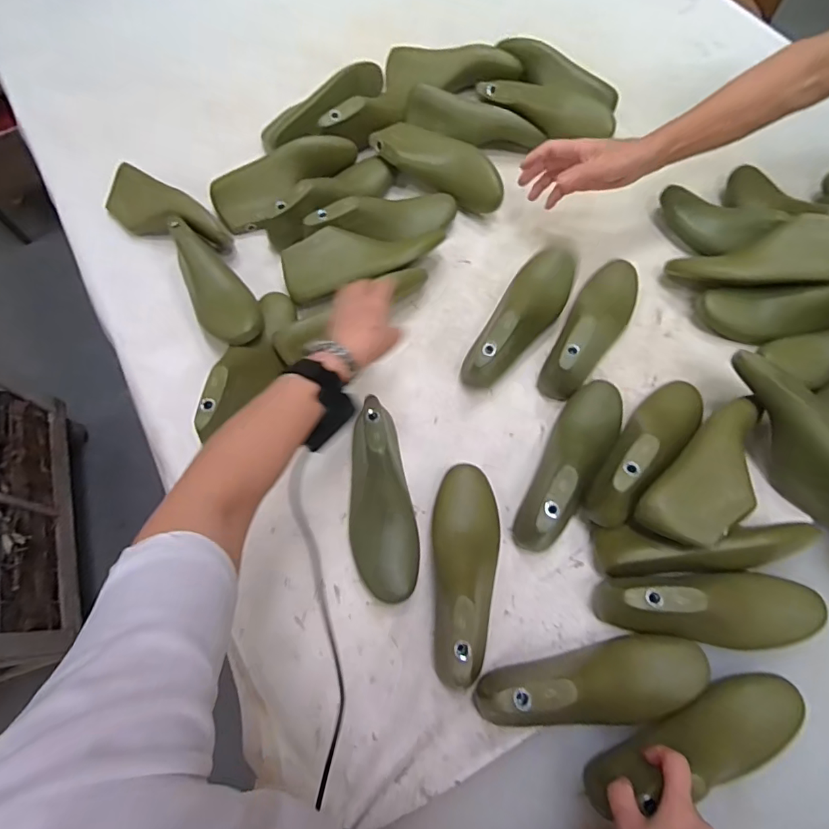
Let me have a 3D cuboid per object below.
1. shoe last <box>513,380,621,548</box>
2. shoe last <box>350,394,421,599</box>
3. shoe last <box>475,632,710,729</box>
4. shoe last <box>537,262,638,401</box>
[{"bbox_3d":[0.188,0.048,0.559,0.067,0.077,0.224,31,70,10],"label":"shoe last"},{"bbox_3d":[-0.041,0.095,0.555,0.077,0.072,0.228,-6,81,-4],"label":"shoe last"},{"bbox_3d":[0.180,0.267,0.473,0.223,0.074,0.068,-10,68,-4],"label":"shoe last"},{"bbox_3d":[0.243,-0.132,0.643,0.075,0.087,0.226,35,71,12],"label":"shoe last"}]

